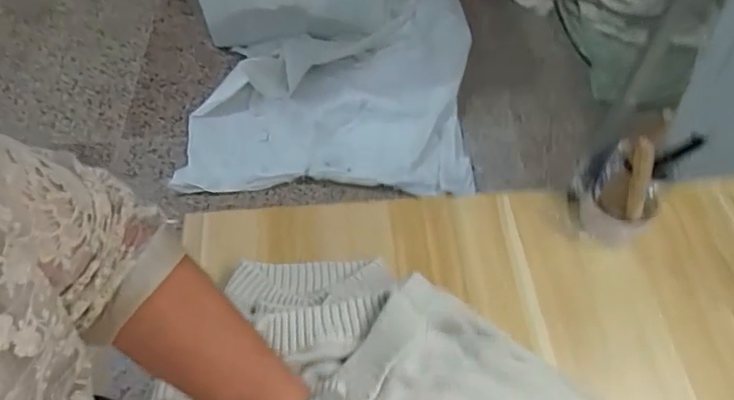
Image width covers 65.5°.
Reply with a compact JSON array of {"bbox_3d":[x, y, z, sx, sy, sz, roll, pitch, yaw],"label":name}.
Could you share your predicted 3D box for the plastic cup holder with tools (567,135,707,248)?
[{"bbox_3d":[0.295,-0.019,0.657,0.098,0.145,0.084,29,59,21],"label":"plastic cup holder with tools"}]

